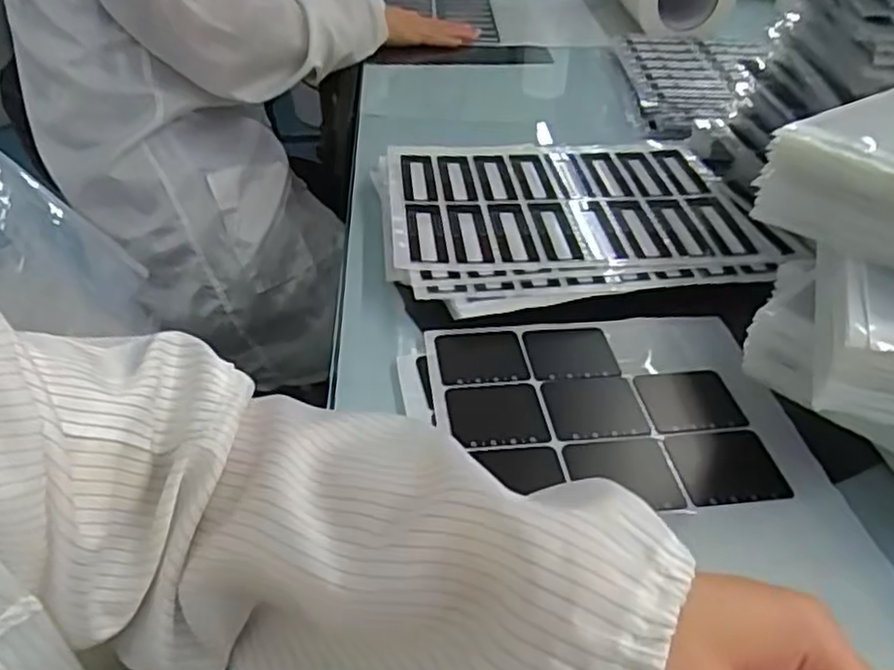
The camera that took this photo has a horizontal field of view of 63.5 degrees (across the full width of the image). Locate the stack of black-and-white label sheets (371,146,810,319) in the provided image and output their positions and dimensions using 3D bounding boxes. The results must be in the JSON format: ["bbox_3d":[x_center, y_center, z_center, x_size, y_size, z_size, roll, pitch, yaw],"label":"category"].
[{"bbox_3d":[0.096,-0.095,0.583,0.291,0.031,0.226,-5,38,-8],"label":"stack of black-and-white label sheets"}]

